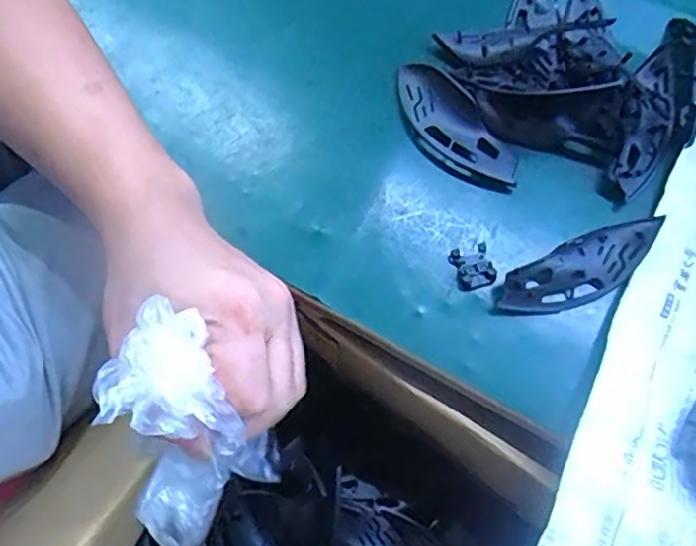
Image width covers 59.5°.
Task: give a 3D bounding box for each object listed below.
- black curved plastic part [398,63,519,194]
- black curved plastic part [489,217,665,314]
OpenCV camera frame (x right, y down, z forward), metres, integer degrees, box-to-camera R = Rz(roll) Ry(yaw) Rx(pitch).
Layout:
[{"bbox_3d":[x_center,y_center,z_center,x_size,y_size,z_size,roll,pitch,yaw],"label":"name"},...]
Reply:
[{"bbox_3d":[0.064,-0.090,0.375,0.041,0.016,0.098,-35,73,-9],"label":"black curved plastic part"},{"bbox_3d":[0.131,-0.002,0.348,0.100,0.015,0.034,-22,71,-5],"label":"black curved plastic part"}]

